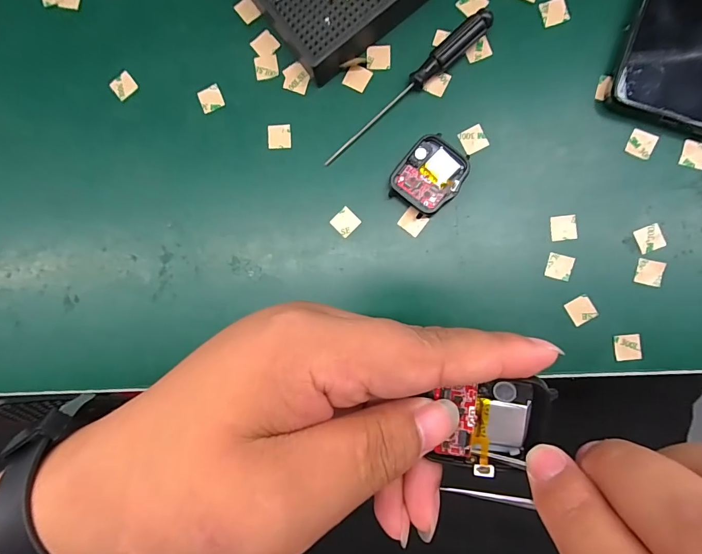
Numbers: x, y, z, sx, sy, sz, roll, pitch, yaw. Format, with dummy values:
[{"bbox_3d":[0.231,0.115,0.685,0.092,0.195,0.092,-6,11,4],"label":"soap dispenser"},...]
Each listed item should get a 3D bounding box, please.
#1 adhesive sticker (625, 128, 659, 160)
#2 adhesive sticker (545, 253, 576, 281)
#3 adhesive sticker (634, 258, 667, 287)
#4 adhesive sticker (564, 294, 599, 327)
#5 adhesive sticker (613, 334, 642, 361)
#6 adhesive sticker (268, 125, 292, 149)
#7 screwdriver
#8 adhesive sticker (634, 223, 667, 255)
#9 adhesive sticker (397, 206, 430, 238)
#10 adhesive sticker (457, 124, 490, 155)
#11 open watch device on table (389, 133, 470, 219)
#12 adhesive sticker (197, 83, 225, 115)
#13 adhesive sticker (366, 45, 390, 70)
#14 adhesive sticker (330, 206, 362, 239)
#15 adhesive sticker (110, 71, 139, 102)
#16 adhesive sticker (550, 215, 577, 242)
[{"bbox_3d":[0.179,-0.082,0.236,0.015,0.004,0.016,22,98,13],"label":"adhesive sticker"},{"bbox_3d":[0.132,-0.006,0.241,0.015,0.004,0.015,14,94,9],"label":"adhesive sticker"},{"bbox_3d":[0.184,-0.003,0.236,0.015,0.004,0.016,11,88,12],"label":"adhesive sticker"},{"bbox_3d":[0.144,0.021,0.240,0.016,0.004,0.016,-31,87,5],"label":"adhesive sticker"},{"bbox_3d":[0.172,0.044,0.236,0.015,0.004,0.016,-4,90,5],"label":"adhesive sticker"},{"bbox_3d":[-0.048,-0.094,0.256,0.016,0.004,0.016,-2,88,1],"label":"adhesive sticker"},{"bbox_3d":[0.035,-0.118,0.242,0.130,0.013,0.013,-41,87,4],"label":"screwdriver"},{"bbox_3d":[0.184,-0.023,0.236,0.016,0.004,0.015,-21,85,7],"label":"adhesive sticker"},{"bbox_3d":[0.040,-0.036,0.246,0.015,0.004,0.016,37,93,4],"label":"adhesive sticker"},{"bbox_3d":[0.079,-0.088,0.245,0.016,0.004,0.016,-25,88,5],"label":"adhesive sticker"},{"bbox_3d":[0.050,-0.064,0.241,0.039,0.012,0.047,40,93,3],"label":"open watch device on table"},{"bbox_3d":[-0.095,-0.121,0.260,0.016,0.004,0.016,-20,89,5],"label":"adhesive sticker"},{"bbox_3d":[0.018,-0.144,0.250,0.016,0.004,0.016,1,91,2],"label":"adhesive sticker"},{"bbox_3d":[-0.004,-0.036,0.252,0.016,0.004,0.015,-44,87,3],"label":"adhesive sticker"},{"bbox_3d":[-0.158,-0.132,0.265,0.016,0.004,0.014,-43,87,4],"label":"adhesive sticker"},{"bbox_3d":[0.133,-0.031,0.239,0.016,0.004,0.015,-6,90,5],"label":"adhesive sticker"}]

